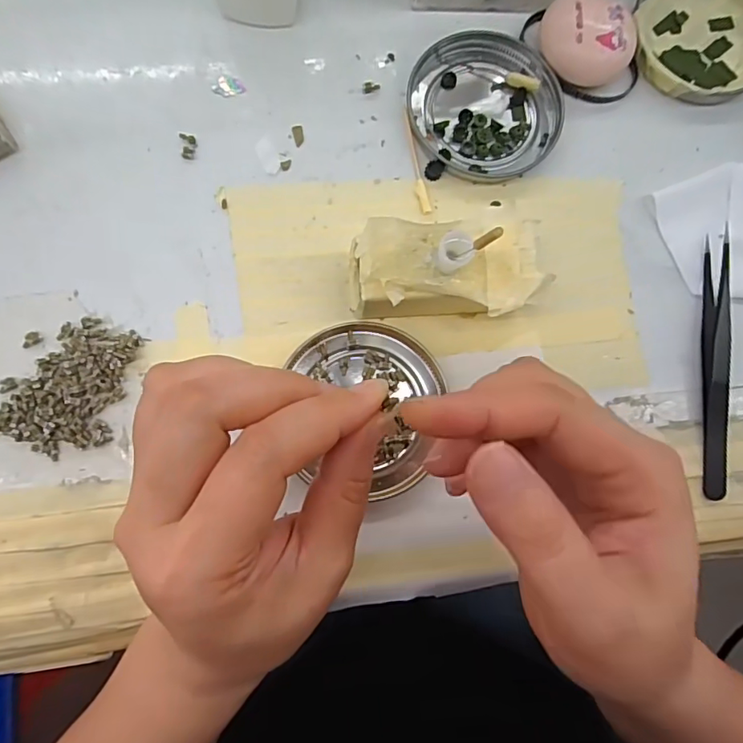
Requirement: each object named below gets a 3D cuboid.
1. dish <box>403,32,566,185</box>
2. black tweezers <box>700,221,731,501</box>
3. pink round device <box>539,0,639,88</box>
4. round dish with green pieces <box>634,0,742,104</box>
[{"bbox_3d":[0.059,-0.137,0.269,0.075,0.009,0.075,1,81,-5],"label":"dish"},{"bbox_3d":[0.168,-0.005,0.253,0.010,0.016,0.129,3,81,-3],"label":"black tweezers"},{"bbox_3d":[0.110,-0.169,0.269,0.048,0.023,0.039,31,81,1],"label":"pink round device"},{"bbox_3d":[0.180,-0.185,0.283,0.076,0.010,0.081,1,82,-4],"label":"round dish with green pieces"}]

